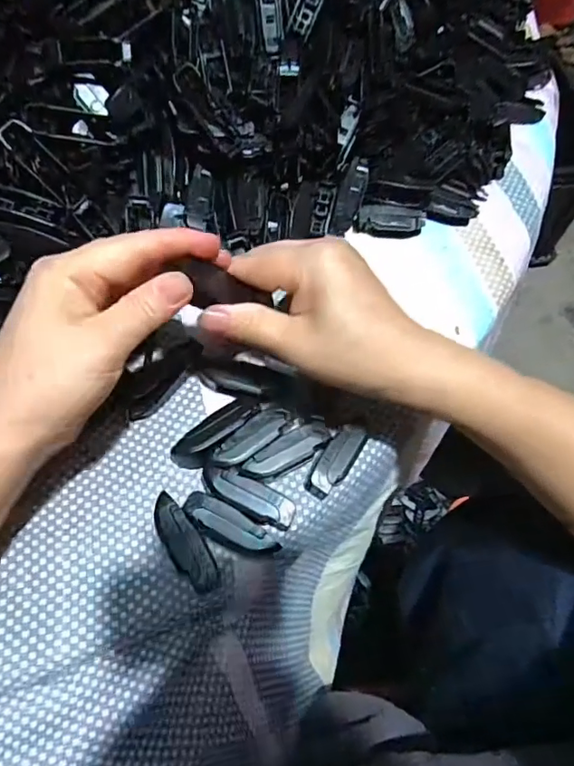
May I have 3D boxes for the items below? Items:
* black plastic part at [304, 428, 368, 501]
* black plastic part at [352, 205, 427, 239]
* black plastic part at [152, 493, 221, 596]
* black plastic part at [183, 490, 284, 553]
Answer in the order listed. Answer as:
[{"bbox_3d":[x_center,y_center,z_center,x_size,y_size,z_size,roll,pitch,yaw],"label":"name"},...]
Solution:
[{"bbox_3d":[0.027,0.043,0.290,0.019,0.006,0.047,31,68,12],"label":"black plastic part"},{"bbox_3d":[0.073,-0.116,0.373,0.048,0.019,0.015,-1,65,-2],"label":"black plastic part"},{"bbox_3d":[-0.053,0.084,0.272,0.018,0.013,0.055,-31,84,-15],"label":"black plastic part"},{"bbox_3d":[-0.029,0.076,0.274,0.053,0.010,0.016,27,67,10],"label":"black plastic part"}]

